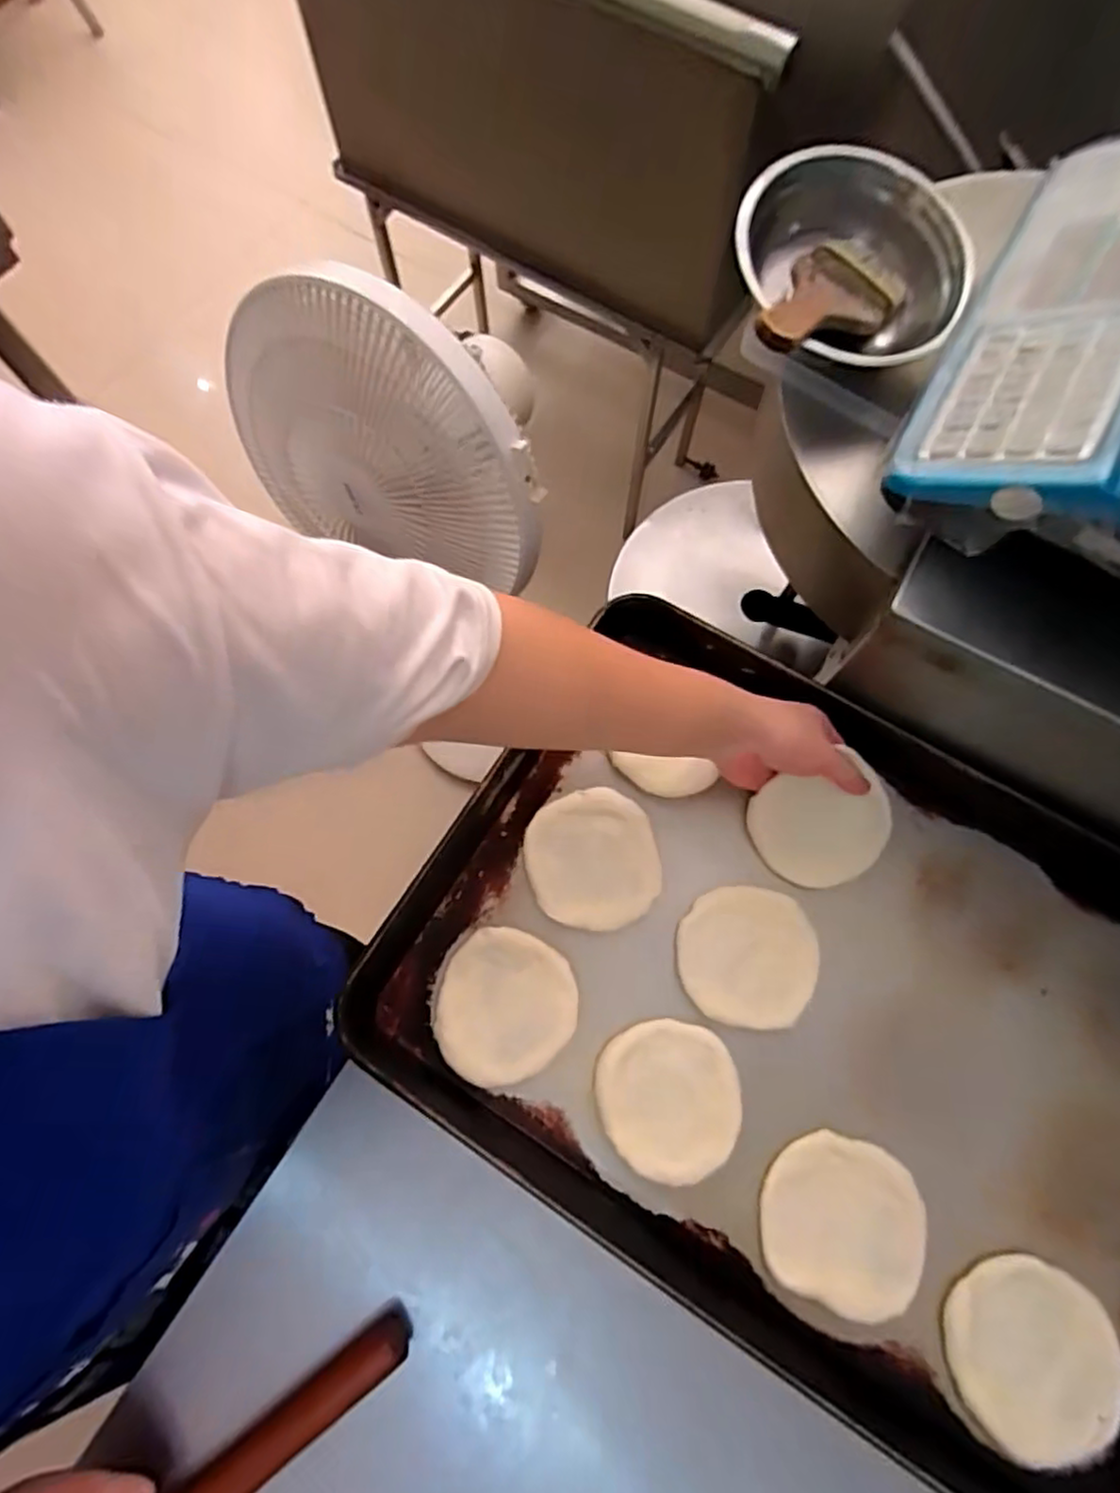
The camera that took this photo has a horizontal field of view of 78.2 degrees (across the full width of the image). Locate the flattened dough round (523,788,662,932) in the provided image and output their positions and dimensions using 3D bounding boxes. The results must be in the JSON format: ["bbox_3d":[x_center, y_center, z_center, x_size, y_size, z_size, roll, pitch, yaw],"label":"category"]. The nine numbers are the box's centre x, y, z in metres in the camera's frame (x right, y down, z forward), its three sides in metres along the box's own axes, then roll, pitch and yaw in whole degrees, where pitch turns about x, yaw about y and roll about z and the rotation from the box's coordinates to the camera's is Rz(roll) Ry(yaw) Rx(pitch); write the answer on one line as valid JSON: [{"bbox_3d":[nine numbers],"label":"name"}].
[{"bbox_3d":[0.024,0.086,0.525,0.096,0.009,0.102,0,76,-2],"label":"flattened dough round"}]

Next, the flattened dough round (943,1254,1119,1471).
[{"bbox_3d":[0.295,0.383,0.431,0.098,0.014,0.102,0,76,-2],"label":"flattened dough round"}]

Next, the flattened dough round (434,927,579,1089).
[{"bbox_3d":[-0.039,0.187,0.495,0.095,0.011,0.100,0,76,-2],"label":"flattened dough round"}]

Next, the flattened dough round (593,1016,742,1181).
[{"bbox_3d":[0.076,0.244,0.477,0.095,0.010,0.096,0,76,-2],"label":"flattened dough round"}]

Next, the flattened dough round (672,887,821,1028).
[{"bbox_3d":[0.138,0.154,0.507,0.099,0.005,0.095,0,76,-2],"label":"flattened dough round"}]

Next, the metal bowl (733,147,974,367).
[{"bbox_3d":[0.195,-0.334,0.482,0.152,0.061,0.161,0,76,-2],"label":"metal bowl"}]

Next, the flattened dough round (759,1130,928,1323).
[{"bbox_3d":[0.186,0.313,0.454,0.101,0.010,0.097,0,76,-2],"label":"flattened dough round"}]

